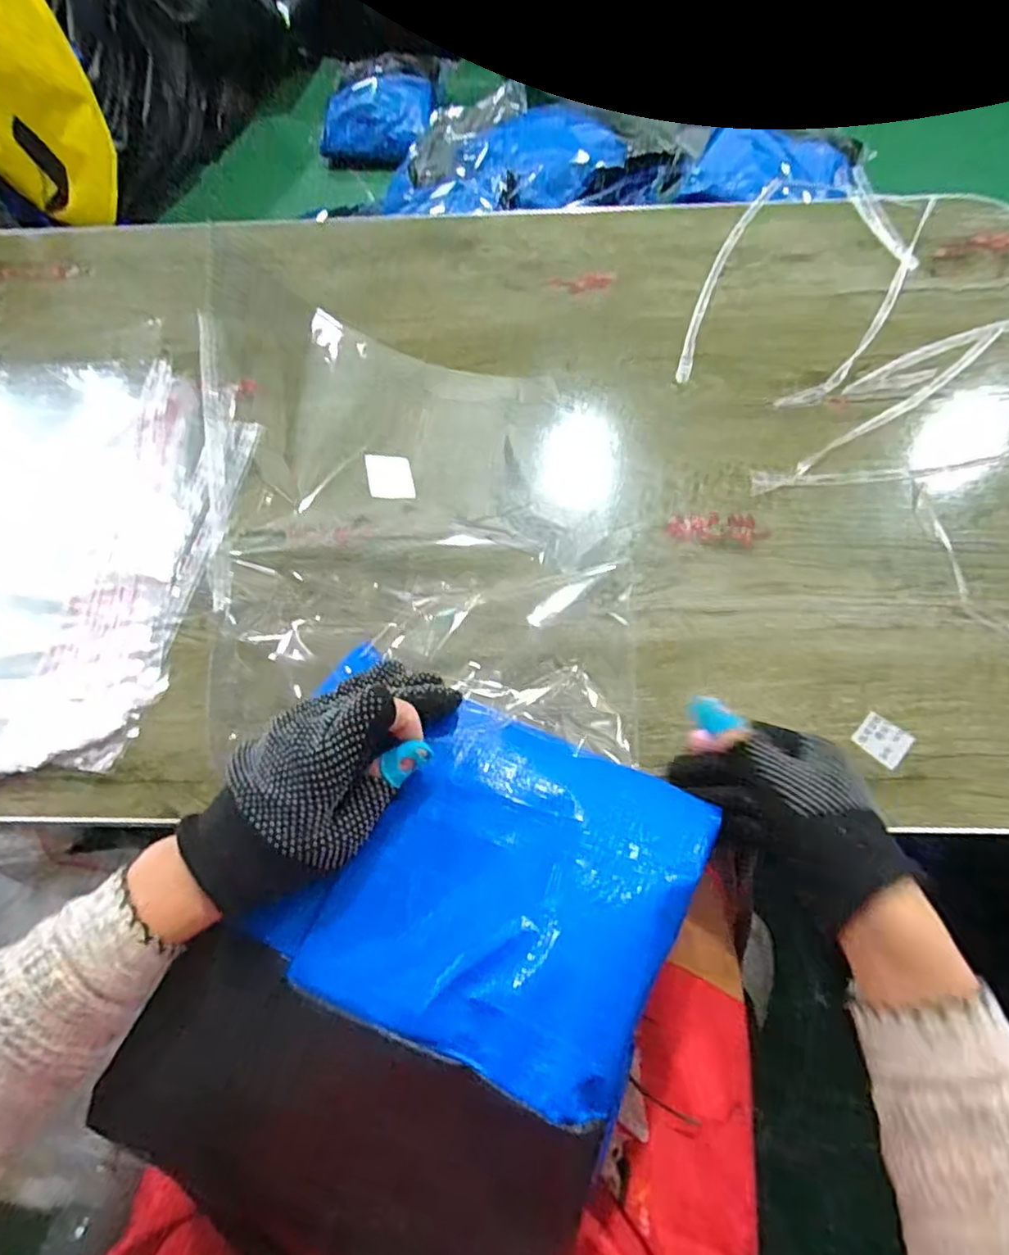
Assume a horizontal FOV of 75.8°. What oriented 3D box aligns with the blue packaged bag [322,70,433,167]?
[{"bbox_3d":[-0.282,-1.147,1.458,0.243,0.086,0.206,4,67,4],"label":"blue packaged bag"}]

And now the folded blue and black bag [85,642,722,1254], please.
[{"bbox_3d":[-0.037,0.158,0.314,0.210,0.039,0.256,22,68,13],"label":"folded blue and black bag"}]

